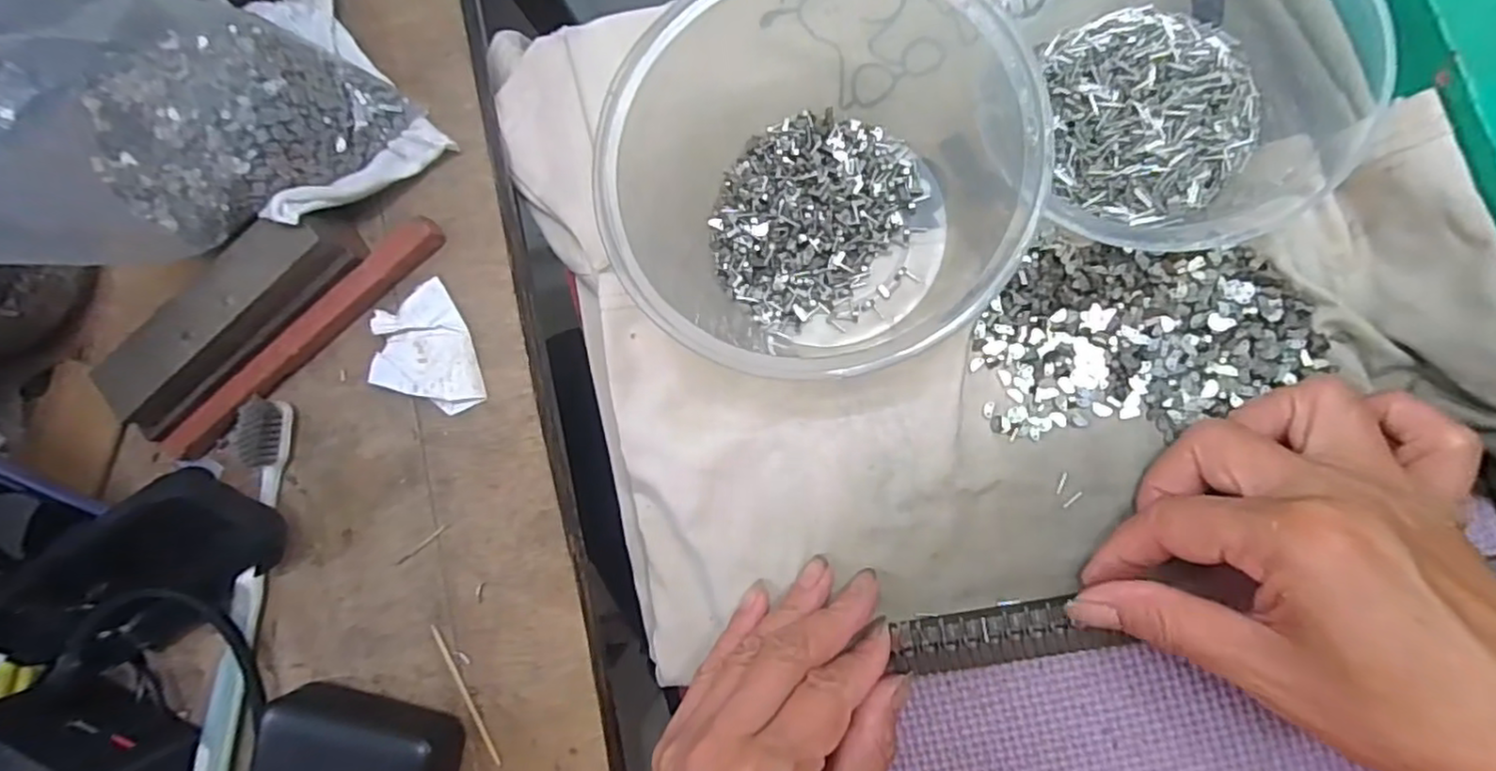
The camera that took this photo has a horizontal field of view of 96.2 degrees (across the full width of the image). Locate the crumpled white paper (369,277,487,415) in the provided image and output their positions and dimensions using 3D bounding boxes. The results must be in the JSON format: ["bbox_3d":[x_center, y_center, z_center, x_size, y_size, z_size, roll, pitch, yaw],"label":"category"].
[{"bbox_3d":[-0.133,-0.013,0.272,0.041,0.009,0.052,-15,85,8],"label":"crumpled white paper"}]

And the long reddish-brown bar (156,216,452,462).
[{"bbox_3d":[-0.187,-0.019,0.277,0.149,0.010,0.016,-40,82,5],"label":"long reddish-brown bar"}]

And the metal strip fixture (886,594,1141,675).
[{"bbox_3d":[0.096,0.095,0.255,0.078,0.006,0.023,-9,86,7],"label":"metal strip fixture"}]

